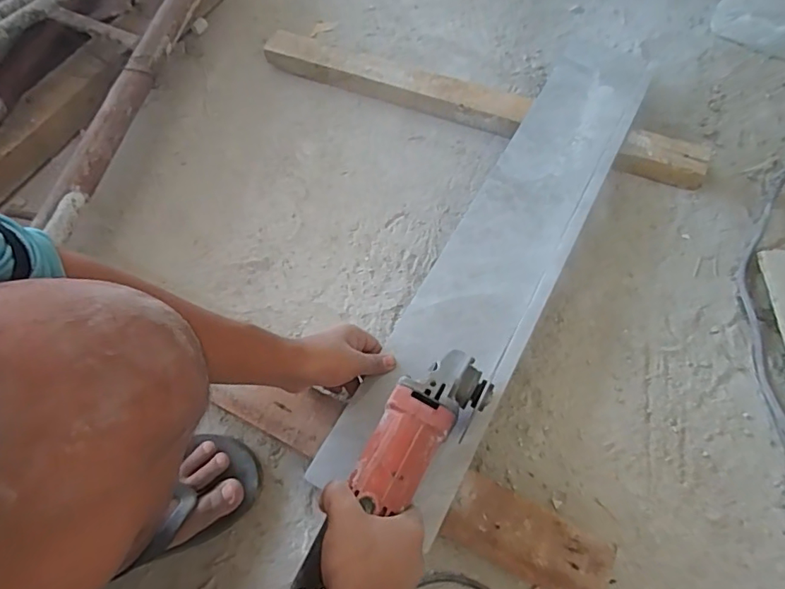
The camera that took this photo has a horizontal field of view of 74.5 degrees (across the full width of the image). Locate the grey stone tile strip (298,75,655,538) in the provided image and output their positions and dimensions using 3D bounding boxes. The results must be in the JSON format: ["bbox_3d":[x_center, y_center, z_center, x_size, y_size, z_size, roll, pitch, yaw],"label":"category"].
[{"bbox_3d":[0.158,-0.071,0.660,0.141,0.020,0.717,27,65,15],"label":"grey stone tile strip"}]

